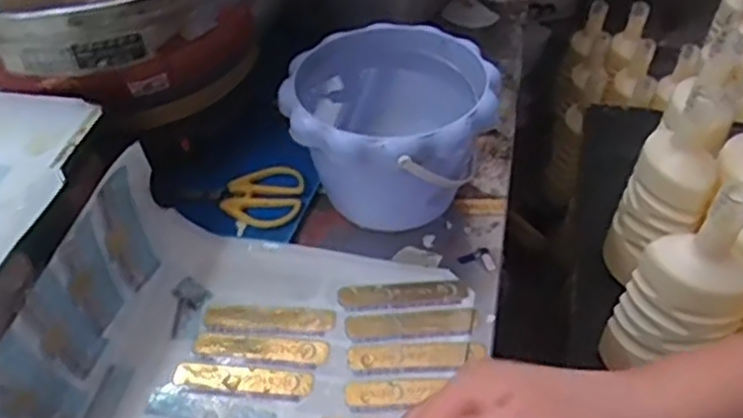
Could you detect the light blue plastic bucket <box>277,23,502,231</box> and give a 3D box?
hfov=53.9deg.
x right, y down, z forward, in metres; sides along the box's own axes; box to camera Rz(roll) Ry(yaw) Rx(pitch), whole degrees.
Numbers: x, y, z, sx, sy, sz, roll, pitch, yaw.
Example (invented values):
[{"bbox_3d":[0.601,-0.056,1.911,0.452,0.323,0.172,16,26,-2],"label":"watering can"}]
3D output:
[{"bbox_3d":[0.013,-0.053,0.559,0.146,0.112,0.144,0,45,0],"label":"light blue plastic bucket"}]

